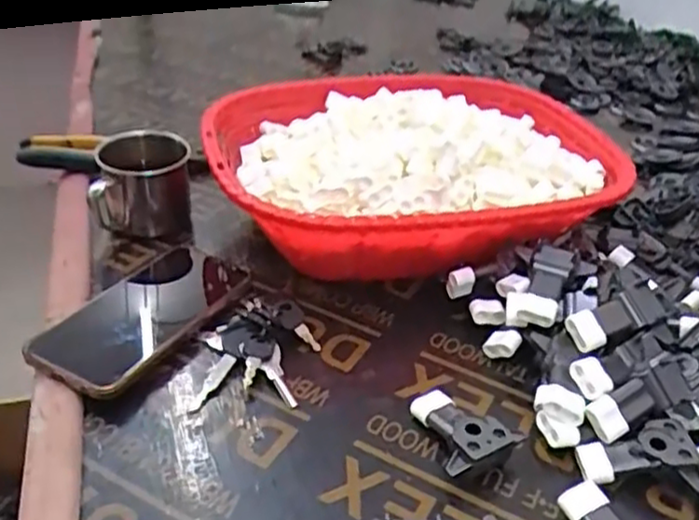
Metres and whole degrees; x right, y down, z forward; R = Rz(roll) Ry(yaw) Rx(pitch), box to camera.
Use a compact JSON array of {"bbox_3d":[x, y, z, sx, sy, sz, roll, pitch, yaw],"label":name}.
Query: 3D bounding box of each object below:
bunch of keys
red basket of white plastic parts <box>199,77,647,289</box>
[{"bbox_3d":[-0.065,0.061,0.492,0.078,0.035,0.094,-2,34,1],"label":"bunch of keys"},{"bbox_3d":[0.060,-0.082,0.633,0.340,0.108,0.281,-6,35,-16],"label":"red basket of white plastic parts"}]

